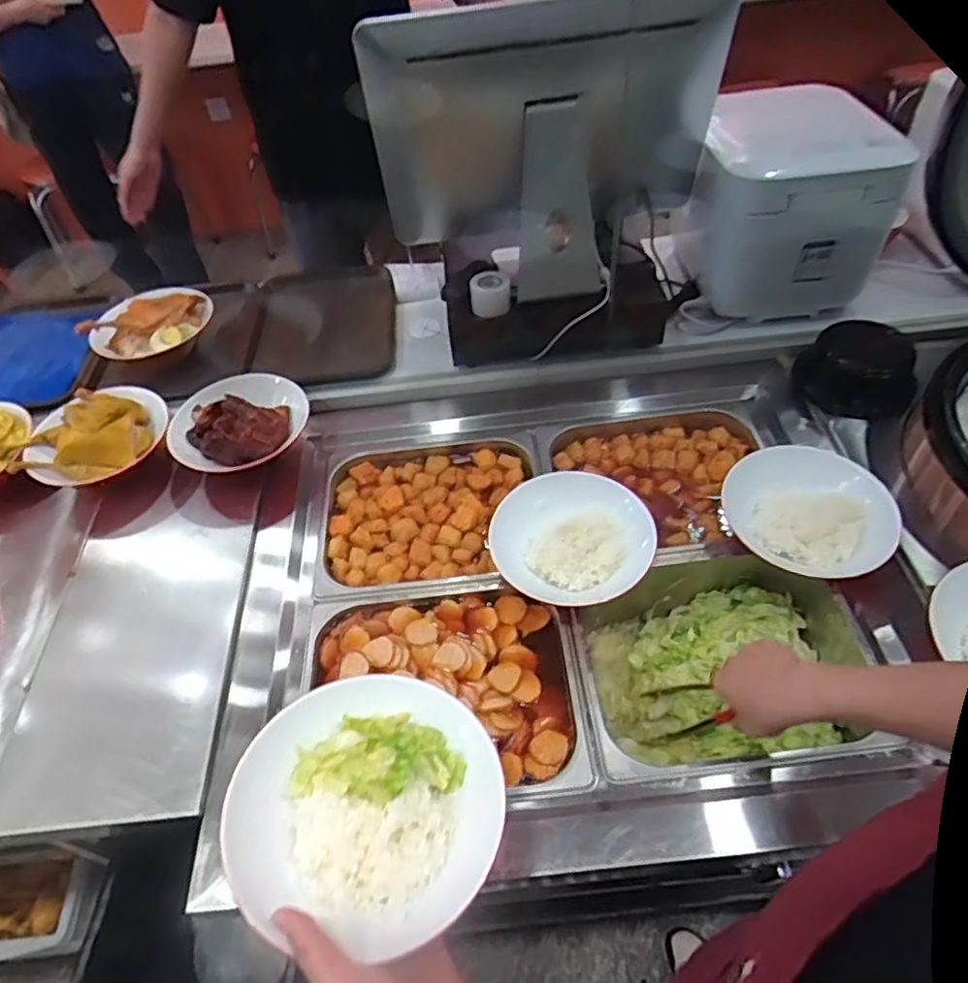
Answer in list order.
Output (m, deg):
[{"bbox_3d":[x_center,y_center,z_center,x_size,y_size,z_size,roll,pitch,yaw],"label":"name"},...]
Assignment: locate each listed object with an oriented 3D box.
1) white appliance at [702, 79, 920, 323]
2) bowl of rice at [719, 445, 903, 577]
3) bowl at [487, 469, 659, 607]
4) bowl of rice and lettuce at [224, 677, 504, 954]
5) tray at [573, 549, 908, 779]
[{"bbox_3d":[0.482,-0.473,1.090,0.254,0.271,0.308,-2,50,4],"label":"white appliance"},{"bbox_3d":[0.397,0.023,0.812,0.182,0.056,0.182,-3,50,3],"label":"bowl of rice"},{"bbox_3d":[0.107,0.060,0.809,0.189,0.049,0.180,-3,50,3],"label":"bowl"},{"bbox_3d":[-0.085,0.223,0.480,0.190,0.051,0.179,-3,50,3],"label":"bowl of rice and lettuce"},{"bbox_3d":[0.279,0.213,0.800,0.325,0.131,0.276,-7,50,0],"label":"tray"}]

